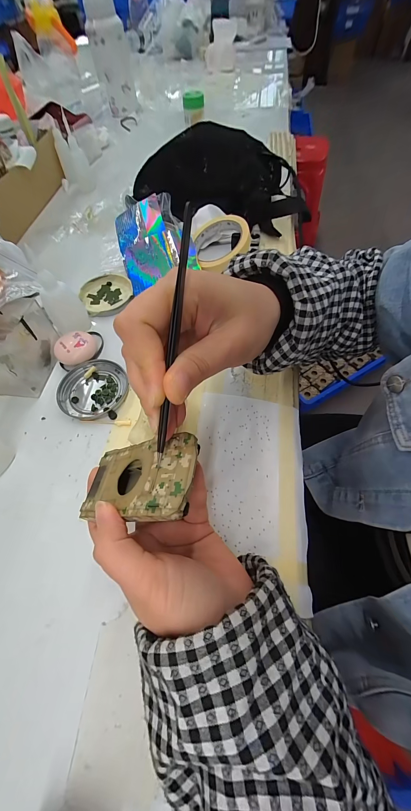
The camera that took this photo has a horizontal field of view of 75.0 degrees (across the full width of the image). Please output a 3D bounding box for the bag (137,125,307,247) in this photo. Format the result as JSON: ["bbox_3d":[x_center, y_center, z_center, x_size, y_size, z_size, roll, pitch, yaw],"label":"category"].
[{"bbox_3d":[0.029,-0.411,0.477,0.329,0.092,0.152,22,64,14],"label":"bag"}]

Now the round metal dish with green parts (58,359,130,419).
[{"bbox_3d":[-0.132,-0.020,0.313,0.076,0.008,0.076,-1,61,2],"label":"round metal dish with green parts"}]

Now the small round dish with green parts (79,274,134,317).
[{"bbox_3d":[-0.145,-0.164,0.395,0.074,0.010,0.079,-1,61,2],"label":"small round dish with green parts"}]

